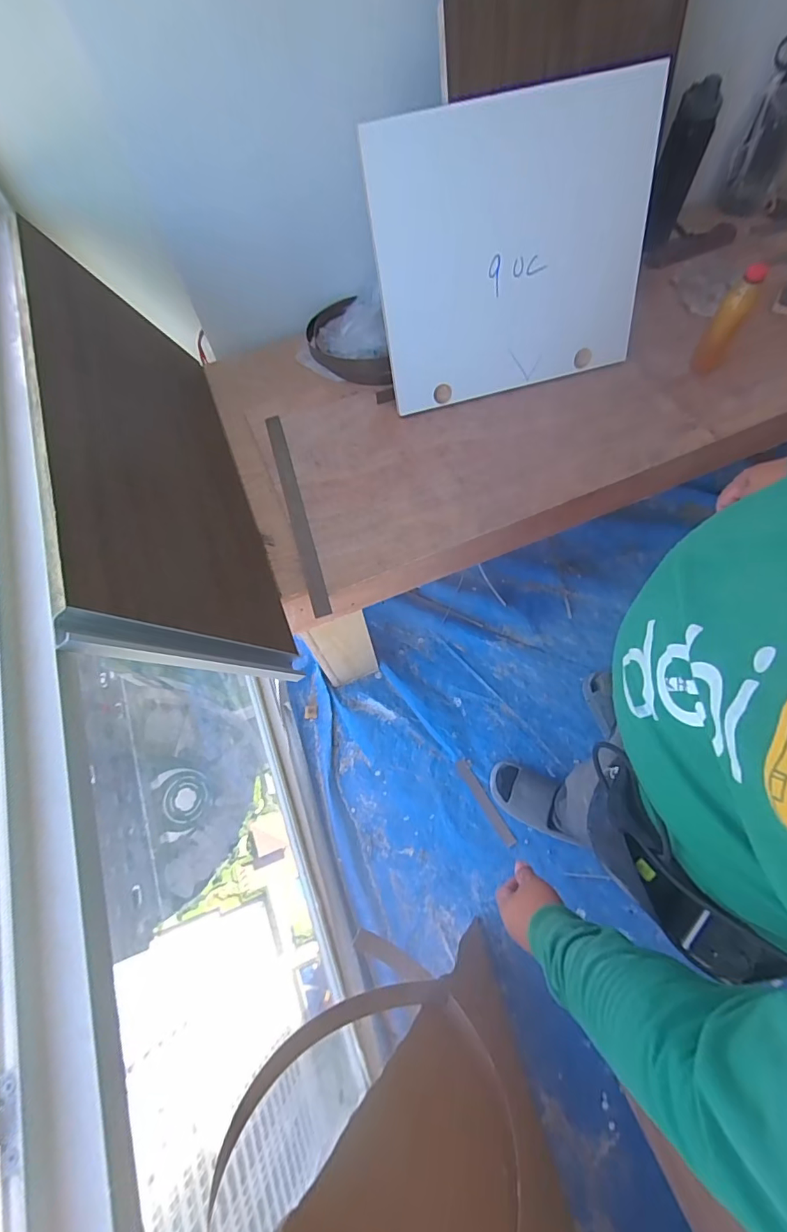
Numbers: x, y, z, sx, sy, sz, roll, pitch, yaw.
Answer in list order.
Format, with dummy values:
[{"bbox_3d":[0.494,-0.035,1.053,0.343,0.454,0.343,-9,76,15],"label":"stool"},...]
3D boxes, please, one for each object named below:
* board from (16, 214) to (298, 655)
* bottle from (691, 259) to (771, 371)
[{"bbox_3d":[-0.355,-0.266,0.740,0.015,0.350,0.694,-32,66,17],"label":"board"},{"bbox_3d":[0.582,-0.510,0.845,0.050,0.171,0.046,32,72,14],"label":"bottle"}]

